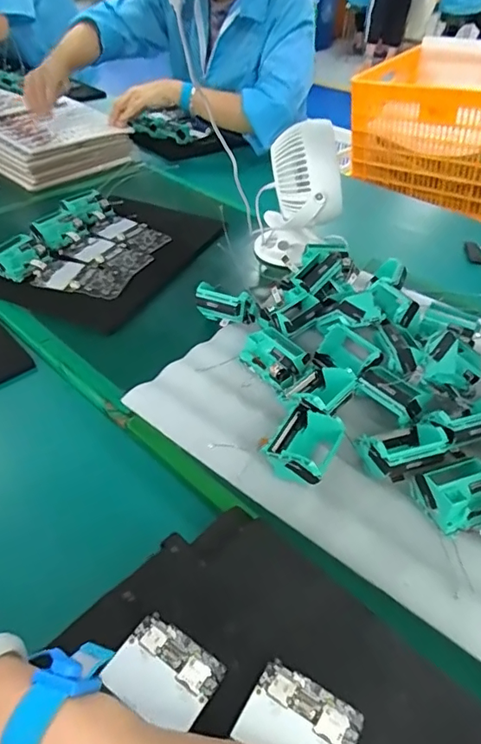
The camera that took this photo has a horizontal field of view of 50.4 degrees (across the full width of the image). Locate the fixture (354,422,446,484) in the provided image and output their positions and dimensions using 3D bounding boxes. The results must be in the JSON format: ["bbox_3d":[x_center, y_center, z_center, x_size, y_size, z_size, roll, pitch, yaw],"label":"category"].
[{"bbox_3d":[0.156,0.076,0.499,0.073,0.045,0.055,-13,44,-16],"label":"fixture"}]

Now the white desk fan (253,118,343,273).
[{"bbox_3d":[0.085,-0.253,0.763,0.089,0.212,0.124,-24,48,-26],"label":"white desk fan"}]

